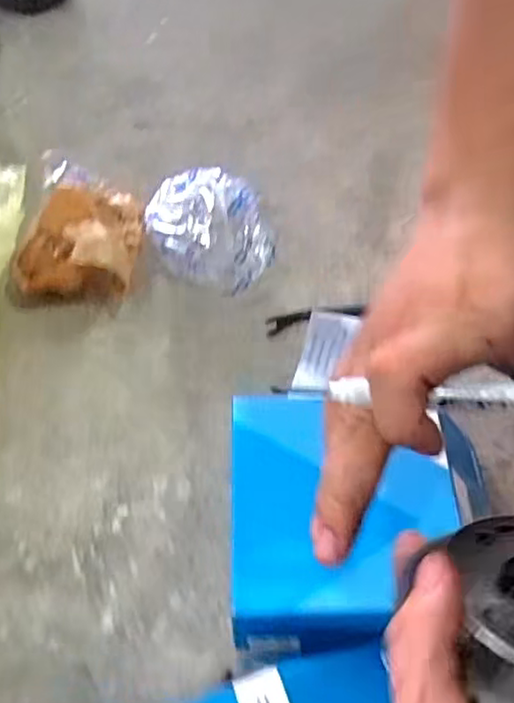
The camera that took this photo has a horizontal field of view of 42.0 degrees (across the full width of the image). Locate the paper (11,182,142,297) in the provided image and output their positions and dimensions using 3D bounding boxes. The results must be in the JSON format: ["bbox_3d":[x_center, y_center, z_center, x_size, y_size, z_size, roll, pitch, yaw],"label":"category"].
[{"bbox_3d":[-0.181,-0.110,0.679,0.130,0.073,0.126,1,53,0],"label":"paper"}]

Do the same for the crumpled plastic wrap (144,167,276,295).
[{"bbox_3d":[-0.052,-0.126,0.706,0.118,0.062,0.139,-10,54,-8],"label":"crumpled plastic wrap"}]

